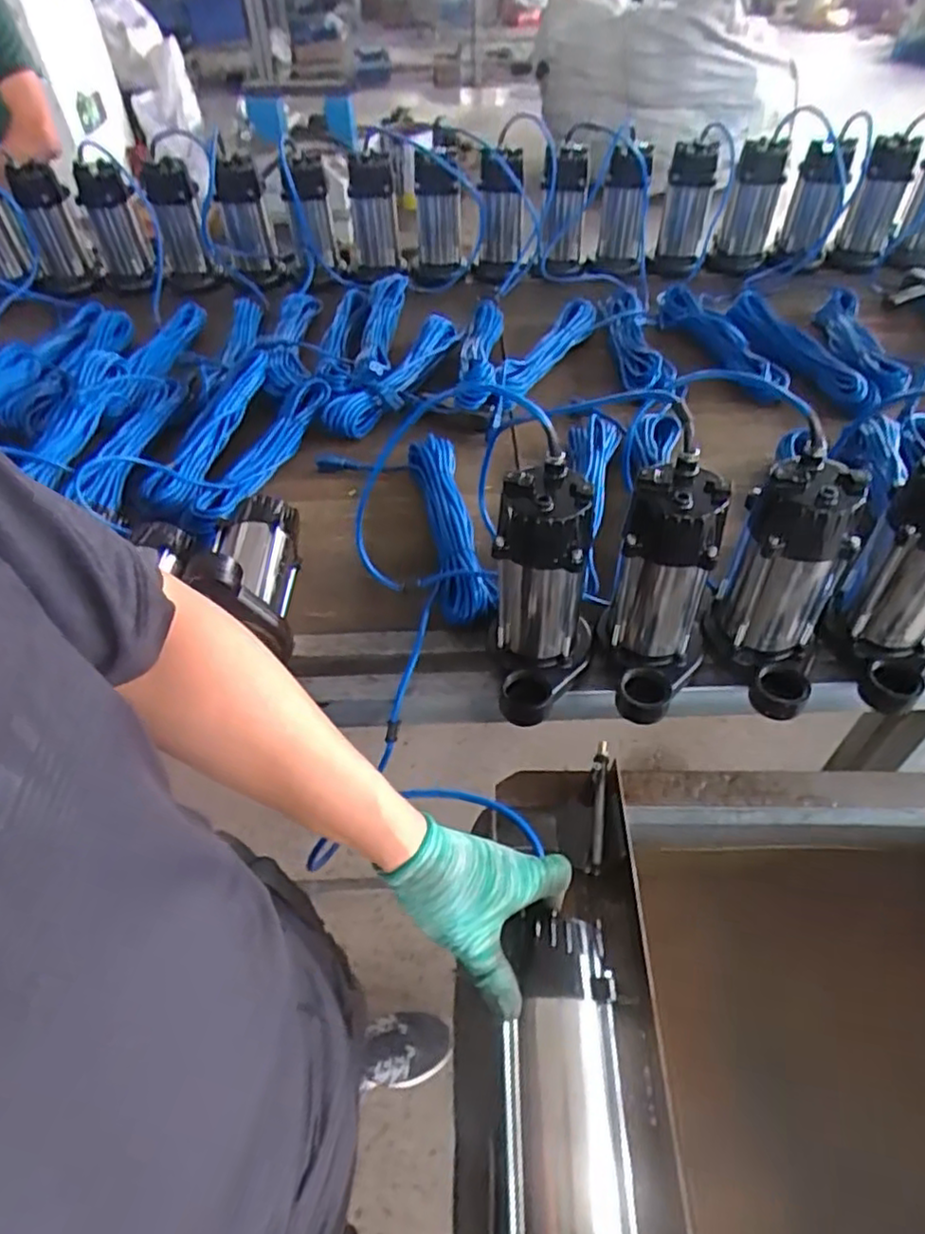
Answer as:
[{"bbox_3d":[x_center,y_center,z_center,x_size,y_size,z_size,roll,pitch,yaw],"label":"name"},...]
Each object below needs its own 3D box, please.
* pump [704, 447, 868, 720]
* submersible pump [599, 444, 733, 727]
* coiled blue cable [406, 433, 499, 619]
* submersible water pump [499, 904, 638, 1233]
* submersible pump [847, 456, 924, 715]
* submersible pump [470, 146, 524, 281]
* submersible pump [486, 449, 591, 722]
[{"bbox_3d":[0.327,-0.022,0.701,0.117,0.229,0.148,20,52,18],"label":"pump"},{"bbox_3d":[0.204,-0.014,0.703,0.106,0.237,0.161,13,50,13],"label":"submersible pump"},{"bbox_3d":[-0.019,-0.131,0.924,0.066,0.051,0.330,-9,49,-6],"label":"coiled blue cable"},{"bbox_3d":[0.068,0.305,0.441,0.097,0.093,0.228,3,38,3],"label":"submersible water pump"},{"bbox_3d":[0.465,-0.037,0.697,0.114,0.215,0.147,30,56,25],"label":"submersible pump"},{"bbox_3d":[0.078,-0.841,1.468,0.103,0.257,0.153,3,50,2],"label":"submersible pump"},{"bbox_3d":[0.083,-0.014,0.703,0.111,0.233,0.158,9,49,10],"label":"submersible pump"}]

